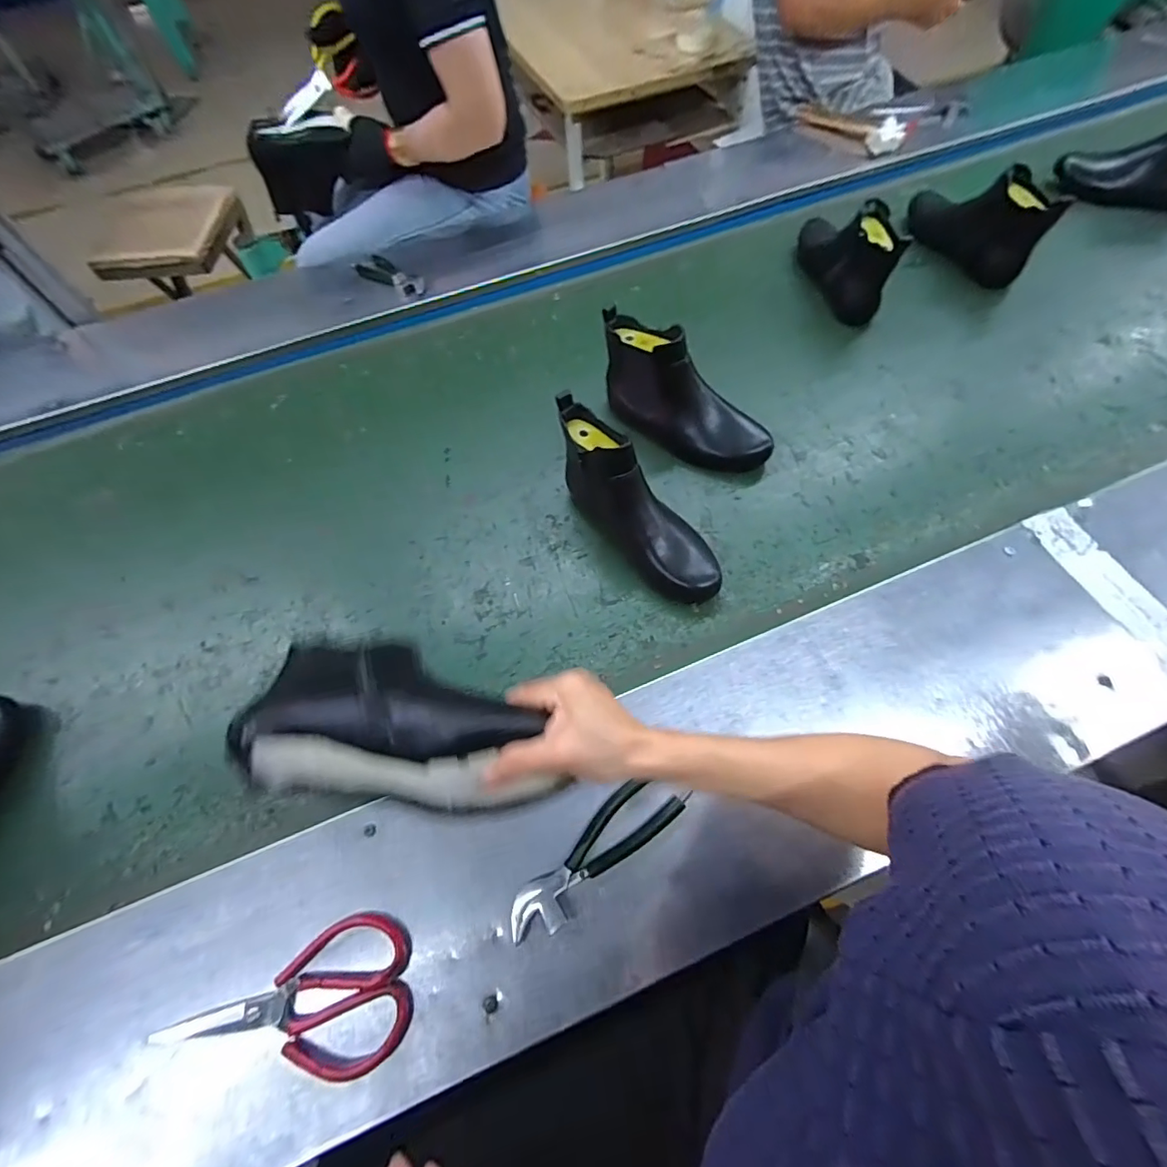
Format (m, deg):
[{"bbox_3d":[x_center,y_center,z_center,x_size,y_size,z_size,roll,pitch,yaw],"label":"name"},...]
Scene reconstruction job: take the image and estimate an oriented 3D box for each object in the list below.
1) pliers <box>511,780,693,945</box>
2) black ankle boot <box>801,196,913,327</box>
[{"bbox_3d":[0.010,0.242,0.451,0.182,0.017,0.047,-37,66,-14],"label":"pliers"},{"bbox_3d":[0.422,-0.558,0.818,0.069,0.121,0.283,-8,63,-1],"label":"black ankle boot"}]

